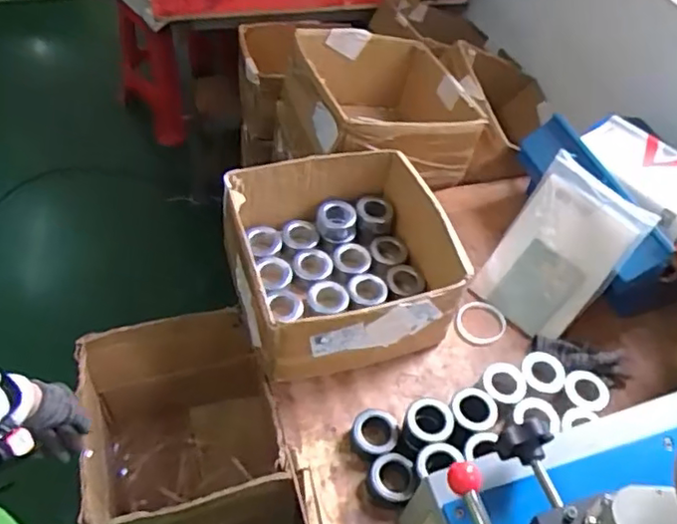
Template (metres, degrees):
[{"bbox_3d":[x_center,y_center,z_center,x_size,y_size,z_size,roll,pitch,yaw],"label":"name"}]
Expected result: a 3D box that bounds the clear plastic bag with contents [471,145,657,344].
[{"bbox_3d":[0.372,-0.014,1.057,0.193,0.276,0.023,43,23,30],"label":"clear plastic bag with contents"}]

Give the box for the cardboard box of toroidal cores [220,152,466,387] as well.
[{"bbox_3d":[0.003,-0.004,1.028,0.343,0.154,0.325,-11,52,-14],"label":"cardboard box of toroidal cores"}]

